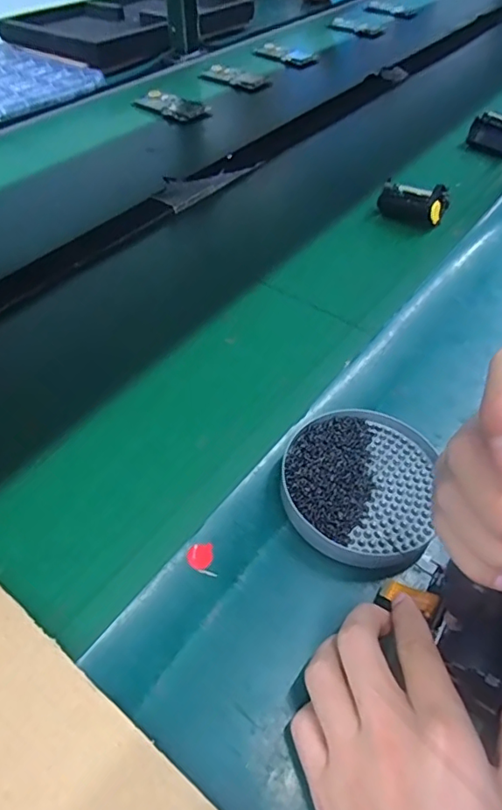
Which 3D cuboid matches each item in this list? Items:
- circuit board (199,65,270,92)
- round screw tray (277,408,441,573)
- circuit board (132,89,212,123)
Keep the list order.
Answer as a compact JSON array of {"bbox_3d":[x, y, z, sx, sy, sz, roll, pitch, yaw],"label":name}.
[{"bbox_3d":[-0.033,-0.588,0.950,0.119,0.015,0.065,36,57,25],"label":"circuit board"},{"bbox_3d":[0.074,0.055,0.372,0.103,0.019,0.114,11,50,7],"label":"round screw tray"},{"bbox_3d":[-0.128,-0.479,0.848,0.131,0.017,0.070,31,55,22],"label":"circuit board"}]

